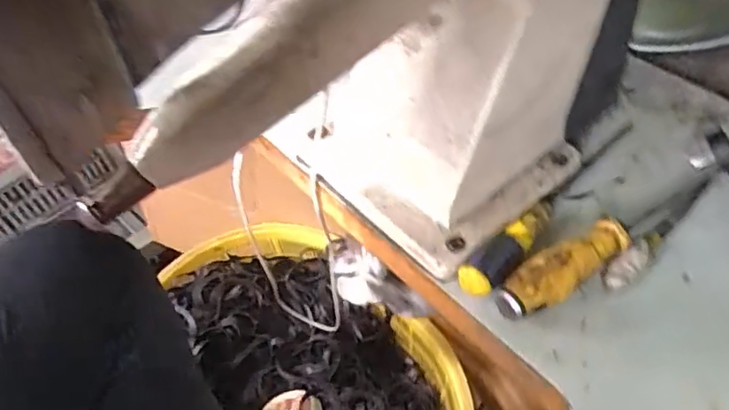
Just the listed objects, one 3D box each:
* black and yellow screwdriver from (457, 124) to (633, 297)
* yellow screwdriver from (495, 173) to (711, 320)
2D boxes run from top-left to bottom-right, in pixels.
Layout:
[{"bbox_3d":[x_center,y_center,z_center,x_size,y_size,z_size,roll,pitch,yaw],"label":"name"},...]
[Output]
[{"bbox_3d":[0.161,-0.009,0.473,0.030,0.021,0.242,35,60,29],"label":"black and yellow screwdriver"},{"bbox_3d":[0.189,0.024,0.439,0.221,0.030,0.031,-29,54,-19],"label":"yellow screwdriver"}]

